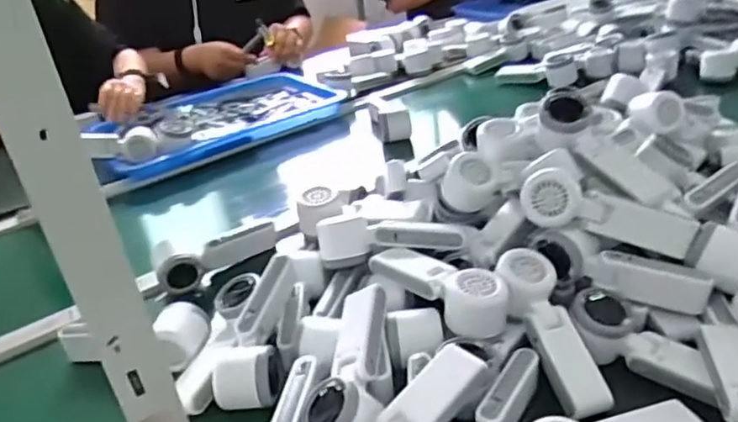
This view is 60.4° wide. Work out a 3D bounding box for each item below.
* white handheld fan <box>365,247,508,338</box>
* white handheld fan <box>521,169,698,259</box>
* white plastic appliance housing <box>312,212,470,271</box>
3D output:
[{"bbox_3d":[0.075,0.074,0.659,0.069,0.050,0.160,-24,33,-27],"label":"white handheld fan"},{"bbox_3d":[0.240,0.001,0.645,0.170,0.051,0.047,18,34,7],"label":"white handheld fan"},{"bbox_3d":[0.029,0.030,0.723,0.173,0.046,0.058,2,31,16],"label":"white plastic appliance housing"}]

